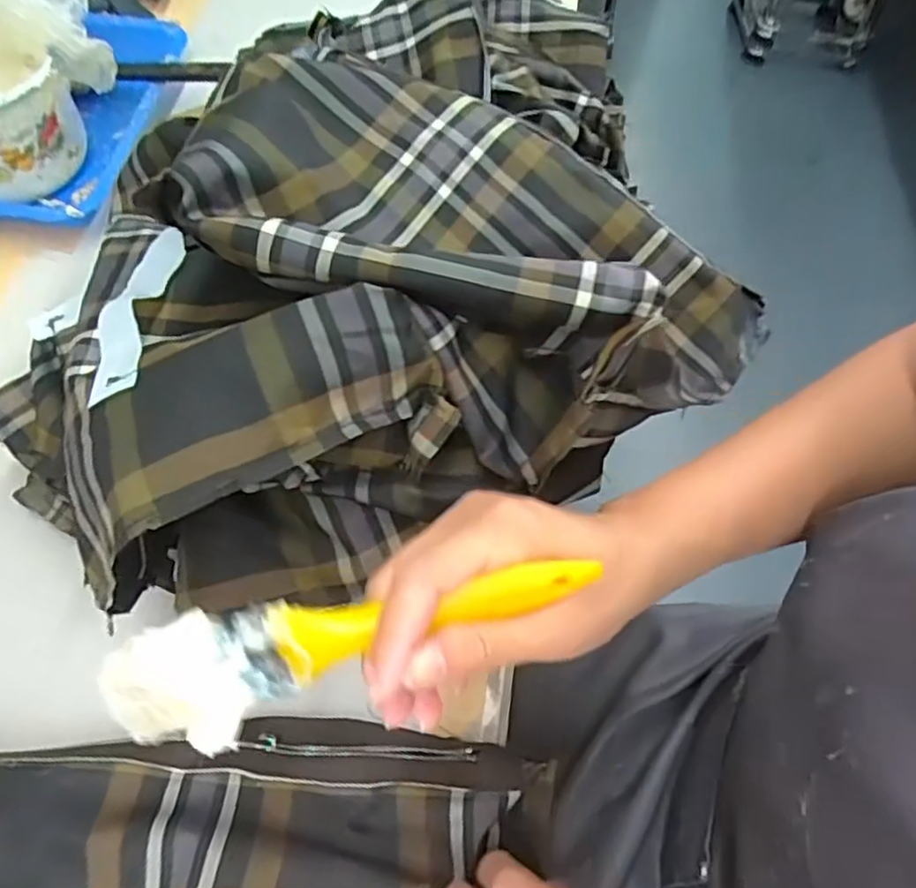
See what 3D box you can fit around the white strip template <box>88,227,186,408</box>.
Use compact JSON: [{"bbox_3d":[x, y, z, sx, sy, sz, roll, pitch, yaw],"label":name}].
[{"bbox_3d":[-0.163,-0.073,0.346,0.030,0.016,0.149,-2,42,-6],"label":"white strip template"}]

